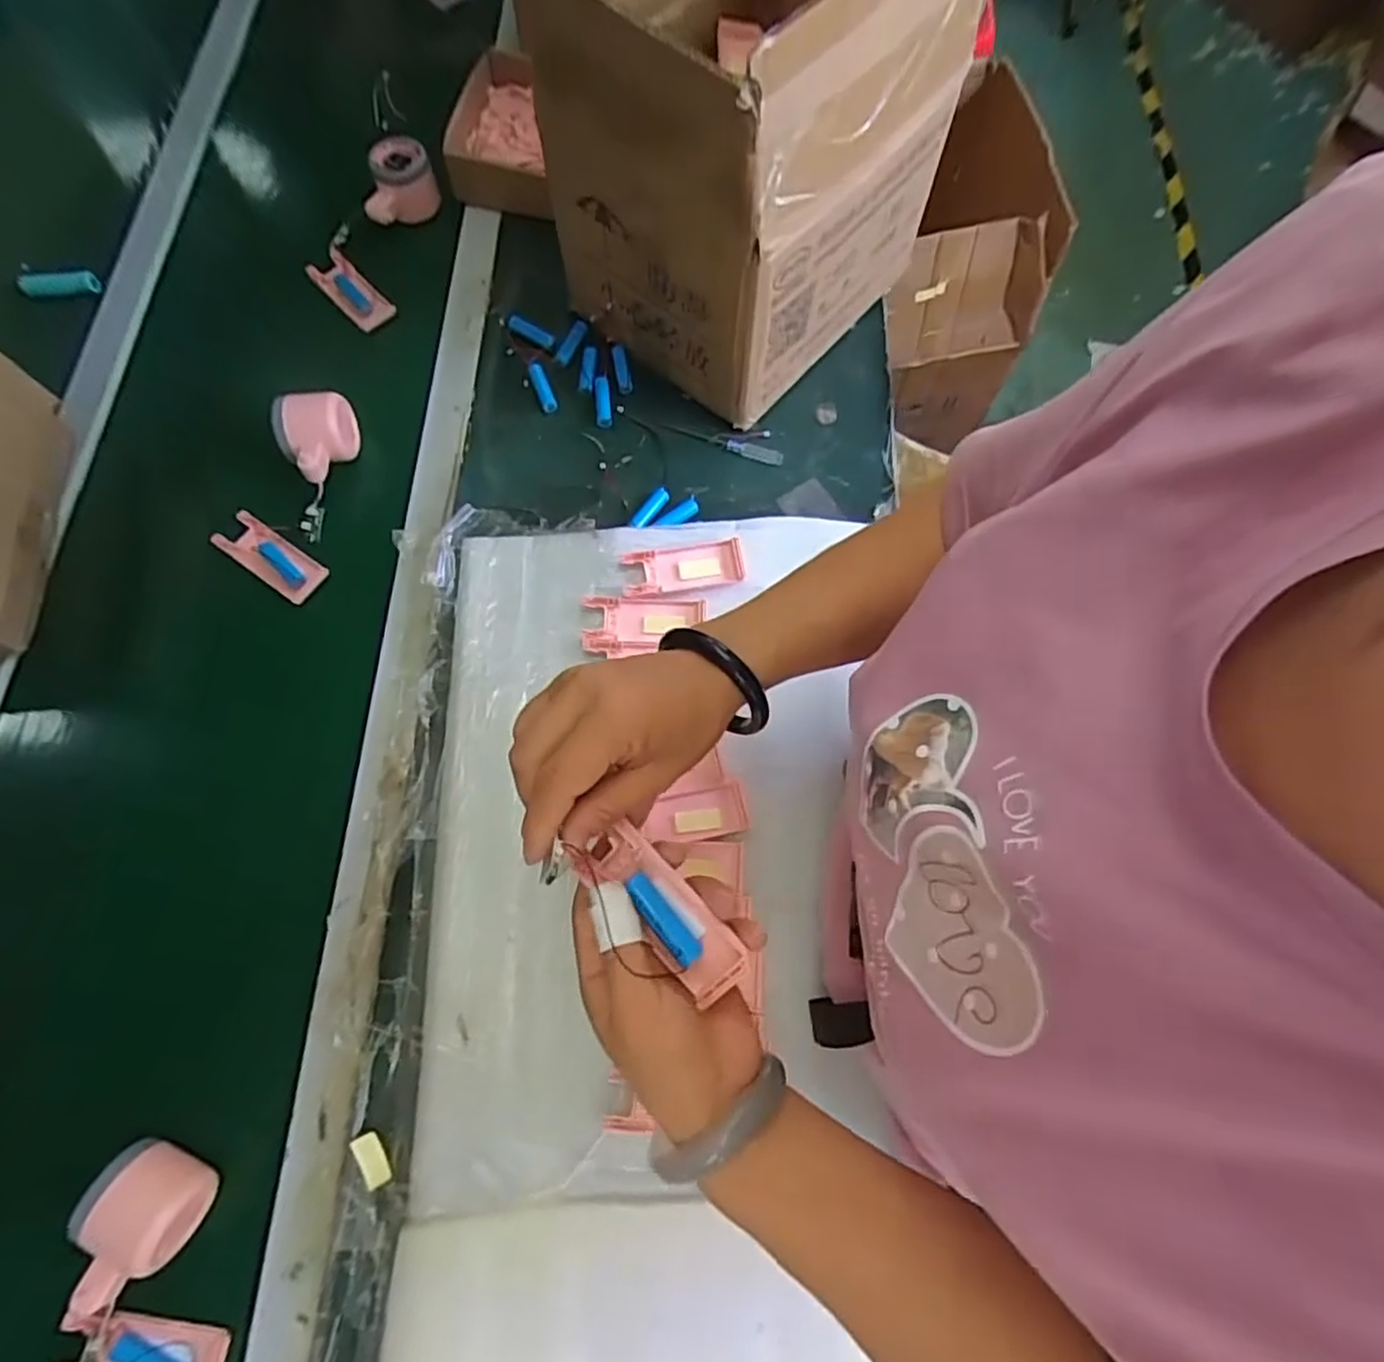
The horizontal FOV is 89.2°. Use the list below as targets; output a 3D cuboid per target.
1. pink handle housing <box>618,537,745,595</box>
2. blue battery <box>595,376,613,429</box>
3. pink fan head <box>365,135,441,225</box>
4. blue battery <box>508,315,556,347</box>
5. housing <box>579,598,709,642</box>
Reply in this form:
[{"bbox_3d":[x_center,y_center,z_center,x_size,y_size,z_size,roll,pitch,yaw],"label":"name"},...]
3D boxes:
[{"bbox_3d":[-0.008,-0.099,0.602,0.102,0.010,0.038,-10,71,-4],"label":"pink handle housing"},{"bbox_3d":[-0.085,-0.266,0.671,0.015,0.011,0.047,-5,94,-3],"label":"blue battery"},{"bbox_3d":[-0.301,-0.514,0.725,0.073,0.056,0.075,-16,72,-6],"label":"pink fan head"},{"bbox_3d":[-0.156,-0.347,0.691,0.049,0.012,0.015,26,72,8],"label":"blue battery"},{"bbox_3d":[-0.040,-0.052,0.587,0.099,0.009,0.038,-1,71,-1],"label":"housing"}]

